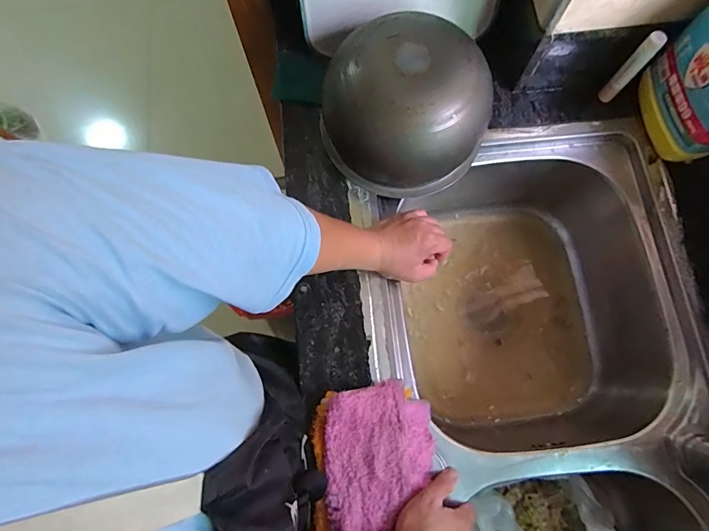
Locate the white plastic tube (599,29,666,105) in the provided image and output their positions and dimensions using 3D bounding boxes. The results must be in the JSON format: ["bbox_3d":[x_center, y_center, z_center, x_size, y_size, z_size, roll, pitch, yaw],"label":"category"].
[{"bbox_3d":[0.365,-0.259,0.556,0.021,0.116,0.017,40,79,10],"label":"white plastic tube"}]

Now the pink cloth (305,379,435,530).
[{"bbox_3d":[0.024,0.275,0.458,0.142,0.045,0.273,-2,76,0],"label":"pink cloth"}]

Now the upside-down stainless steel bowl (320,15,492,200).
[{"bbox_3d":[0.062,-0.196,0.533,0.200,0.134,0.173,33,78,8],"label":"upside-down stainless steel bowl"}]

